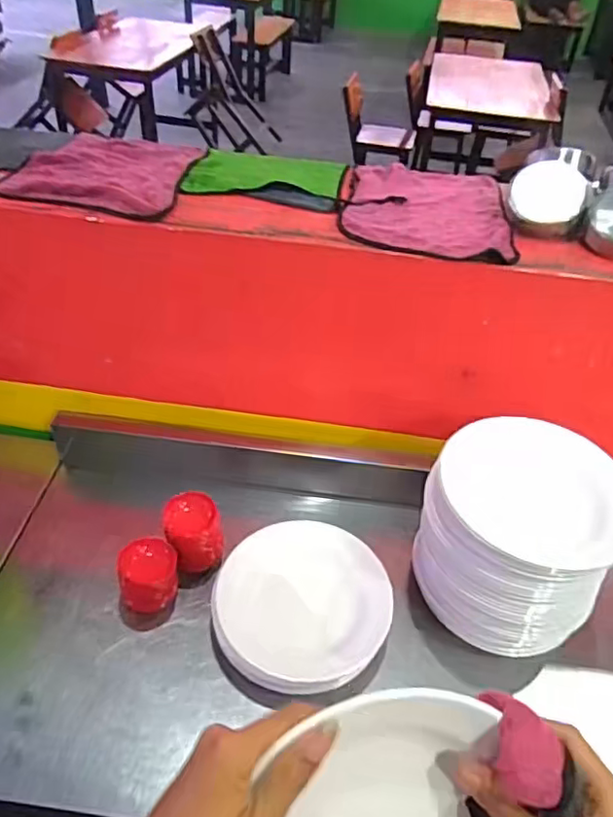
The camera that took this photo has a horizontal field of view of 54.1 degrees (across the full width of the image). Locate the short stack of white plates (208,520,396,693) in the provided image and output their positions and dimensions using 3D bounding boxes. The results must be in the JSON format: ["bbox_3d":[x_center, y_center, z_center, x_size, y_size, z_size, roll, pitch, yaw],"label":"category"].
[{"bbox_3d":[-0.003,0.252,0.796,0.219,0.056,0.211,10,43,6],"label":"short stack of white plates"}]

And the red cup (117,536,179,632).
[{"bbox_3d":[-0.212,0.228,0.792,0.074,0.090,0.078,2,43,-2],"label":"red cup"}]

